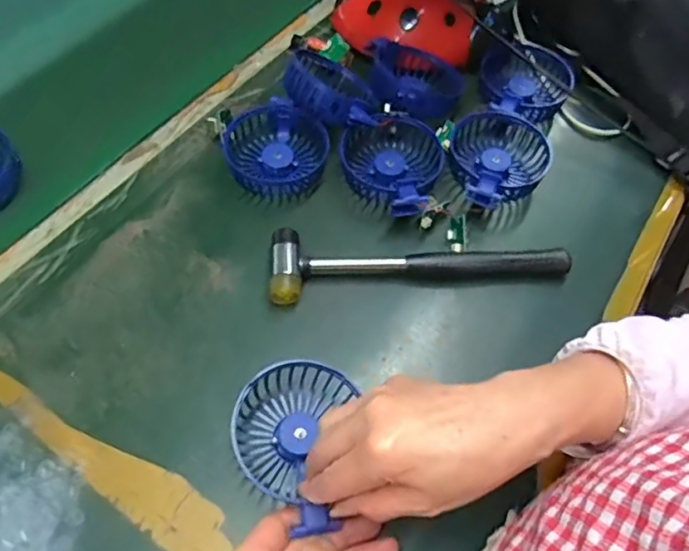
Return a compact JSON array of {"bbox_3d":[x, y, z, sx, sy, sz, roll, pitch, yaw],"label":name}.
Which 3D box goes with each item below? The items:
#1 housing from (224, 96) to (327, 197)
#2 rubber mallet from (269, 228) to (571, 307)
[{"bbox_3d":[-0.062,-0.118,0.517,0.088,0.030,0.085,1,57,-2],"label":"housing"},{"bbox_3d":[0.061,-0.011,0.464,0.237,0.022,0.058,-2,57,-5],"label":"rubber mallet"}]

